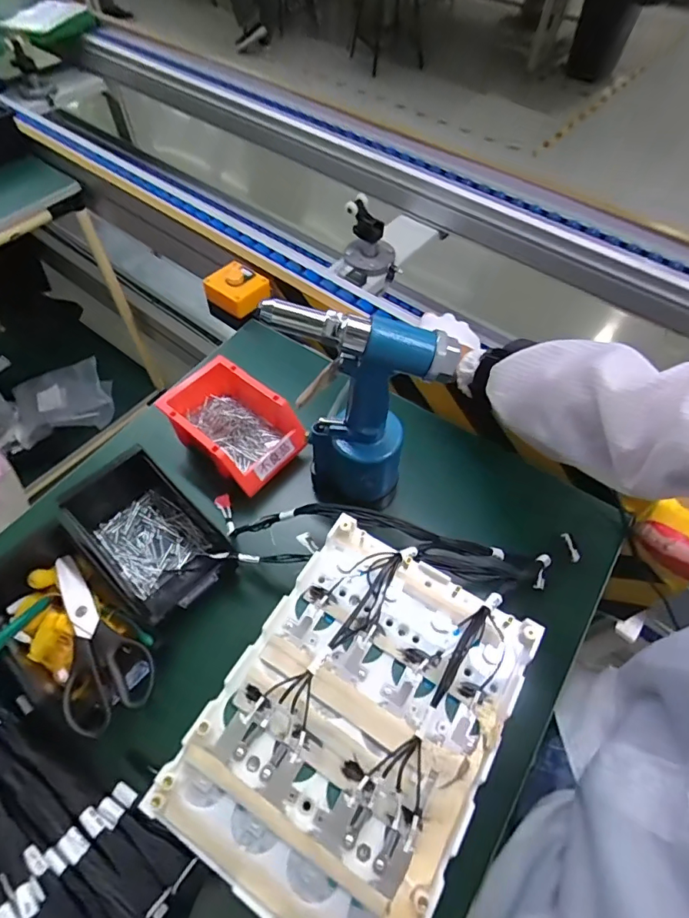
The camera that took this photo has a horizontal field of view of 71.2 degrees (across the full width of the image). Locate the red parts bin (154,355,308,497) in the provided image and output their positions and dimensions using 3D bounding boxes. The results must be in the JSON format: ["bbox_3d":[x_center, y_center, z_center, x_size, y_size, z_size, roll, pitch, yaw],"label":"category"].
[{"bbox_3d":[-0.142,-0.045,0.598,0.175,0.067,0.112,37,64,21],"label":"red parts bin"}]

